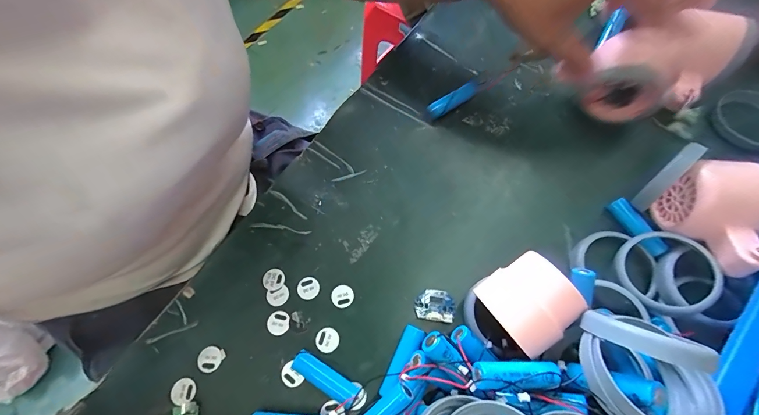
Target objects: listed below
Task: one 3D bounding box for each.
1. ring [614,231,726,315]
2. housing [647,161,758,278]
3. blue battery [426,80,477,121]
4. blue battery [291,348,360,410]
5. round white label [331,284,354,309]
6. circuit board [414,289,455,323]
[{"bbox_3d":[0.197,0.044,0.233,0.057,0.016,0.057,-10,55,15],"label":"ring"},{"bbox_3d":[0.234,0.004,0.231,0.057,0.047,0.083,-2,66,2],"label":"housing"},{"bbox_3d":[0.065,-0.096,0.302,0.047,0.011,0.014,-27,61,33],"label":"blue battery"},{"bbox_3d":[-0.037,0.117,0.230,0.048,0.014,0.015,30,71,14],"label":"blue battery"},{"bbox_3d":[-0.028,0.068,0.255,0.017,0.004,0.017,0,70,0],"label":"round white label"},{"bbox_3d":[0.041,0.072,0.248,0.028,0.008,0.022,7,67,5],"label":"circuit board"}]

